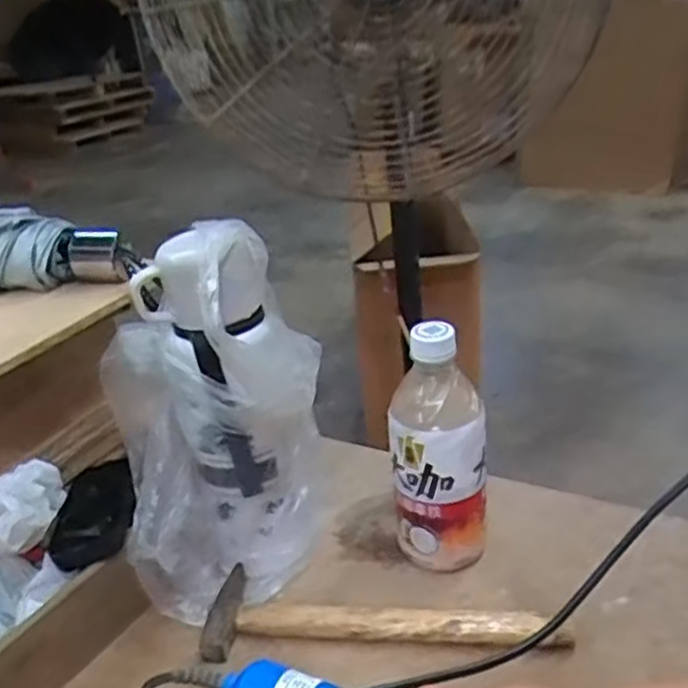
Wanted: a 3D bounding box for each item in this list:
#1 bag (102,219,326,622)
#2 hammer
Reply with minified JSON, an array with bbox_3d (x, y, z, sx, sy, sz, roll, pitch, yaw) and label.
[{"bbox_3d":[-0.085,0.052,0.525,0.156,0.262,0.121,-13,27,-15],"label":"bag"},{"bbox_3d":[0.026,0.187,0.506,0.239,0.019,0.075,-1,27,9],"label":"hammer"}]

